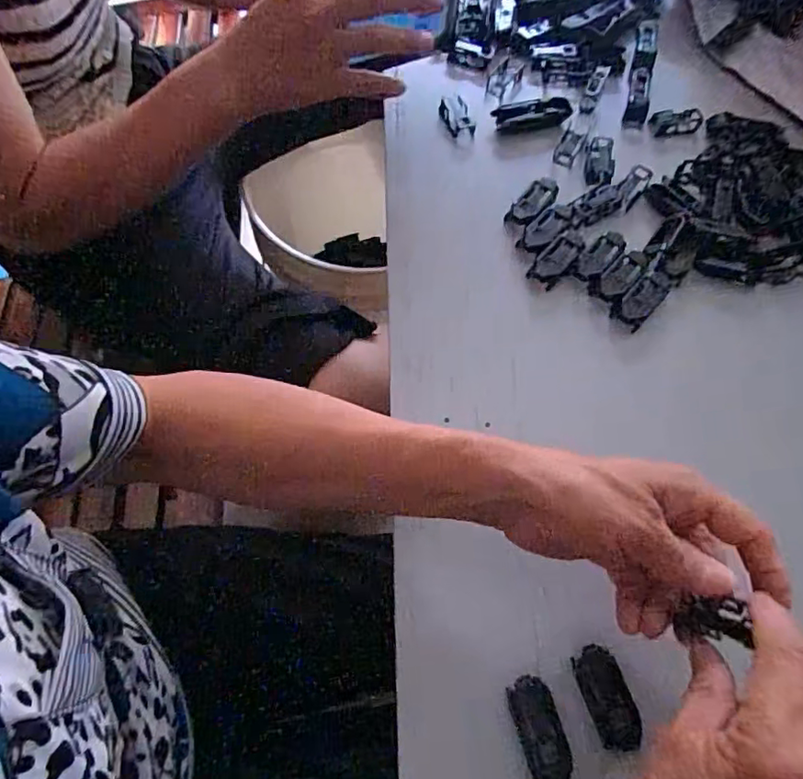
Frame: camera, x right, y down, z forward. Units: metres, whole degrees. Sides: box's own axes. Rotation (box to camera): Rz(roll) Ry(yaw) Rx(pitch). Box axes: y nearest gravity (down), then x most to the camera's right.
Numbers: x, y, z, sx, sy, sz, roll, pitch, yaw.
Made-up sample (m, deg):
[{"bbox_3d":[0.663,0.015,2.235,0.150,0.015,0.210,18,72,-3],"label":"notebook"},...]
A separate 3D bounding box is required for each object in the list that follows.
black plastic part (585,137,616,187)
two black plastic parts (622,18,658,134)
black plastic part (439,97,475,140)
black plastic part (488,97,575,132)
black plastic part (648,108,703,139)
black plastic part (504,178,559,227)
[{"bbox_3d":[0.163,-0.186,0.472,0.022,0.005,0.054,10,66,5],"label":"black plastic part"},{"bbox_3d":[0.215,-0.284,0.515,0.019,0.006,0.139,15,64,4],"label":"two black plastic parts"},{"bbox_3d":[0.047,-0.231,0.493,0.024,0.010,0.043,-10,65,-8],"label":"black plastic part"},{"bbox_3d":[0.111,-0.232,0.491,0.065,0.012,0.029,0,64,-4],"label":"black plastic part"},{"bbox_3d":[0.233,-0.227,0.493,0.043,0.007,0.025,0,64,-4],"label":"black plastic part"},{"bbox_3d":[0.104,-0.146,0.452,0.023,0.007,0.052,37,67,14],"label":"black plastic part"}]

